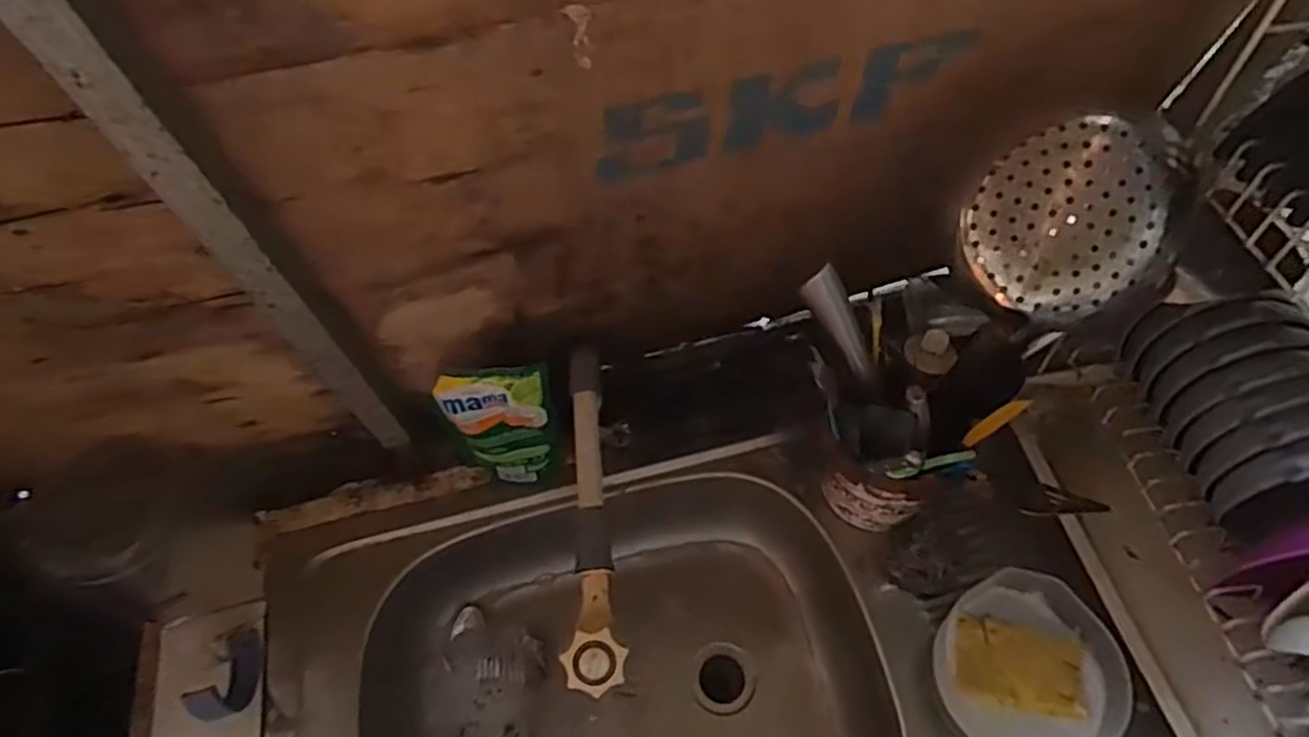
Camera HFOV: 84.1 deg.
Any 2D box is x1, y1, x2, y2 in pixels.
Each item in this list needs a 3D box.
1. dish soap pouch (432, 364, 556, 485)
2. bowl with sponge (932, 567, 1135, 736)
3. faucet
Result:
[{"bbox_3d":[-0.148,0.058,0.702,0.109,0.151,0.043,-1,56,0],"label":"dish soap pouch"},{"bbox_3d":[0.315,0.255,0.613,0.139,0.050,0.143,36,63,22],"label":"bowl with sponge"},{"bbox_3d":[-0.053,0.113,0.600,0.045,0.076,0.295,-4,56,-2],"label":"faucet"}]

